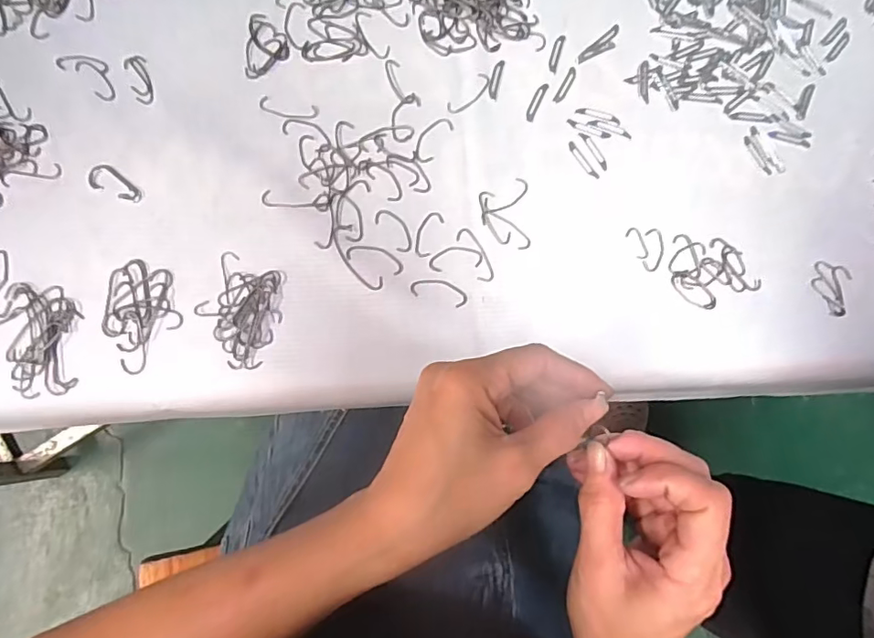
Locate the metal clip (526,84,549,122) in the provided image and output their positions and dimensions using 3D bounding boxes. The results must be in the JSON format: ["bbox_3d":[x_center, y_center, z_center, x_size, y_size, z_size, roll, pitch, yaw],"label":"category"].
[{"bbox_3d":[0.075,-0.163,0.391,0.008,0.004,0.033,26,81,0],"label":"metal clip"}]

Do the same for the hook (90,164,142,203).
[{"bbox_3d":[-0.218,-0.090,0.355,0.037,0.004,0.017,35,81,1],"label":"hook"}]

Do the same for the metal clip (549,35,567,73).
[{"bbox_3d":[0.092,-0.203,0.399,0.008,0.004,0.033,18,81,-1],"label":"metal clip"}]

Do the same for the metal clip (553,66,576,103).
[{"bbox_3d":[0.098,-0.177,0.395,0.007,0.004,0.033,28,81,0],"label":"metal clip"}]

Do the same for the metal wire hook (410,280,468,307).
[{"bbox_3d":[0.002,-0.019,0.363,0.040,0.004,0.016,14,81,-2],"label":"metal wire hook"}]

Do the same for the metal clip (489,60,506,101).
[{"bbox_3d":[0.045,-0.180,0.392,0.007,0.004,0.032,15,81,-2],"label":"metal clip"}]

